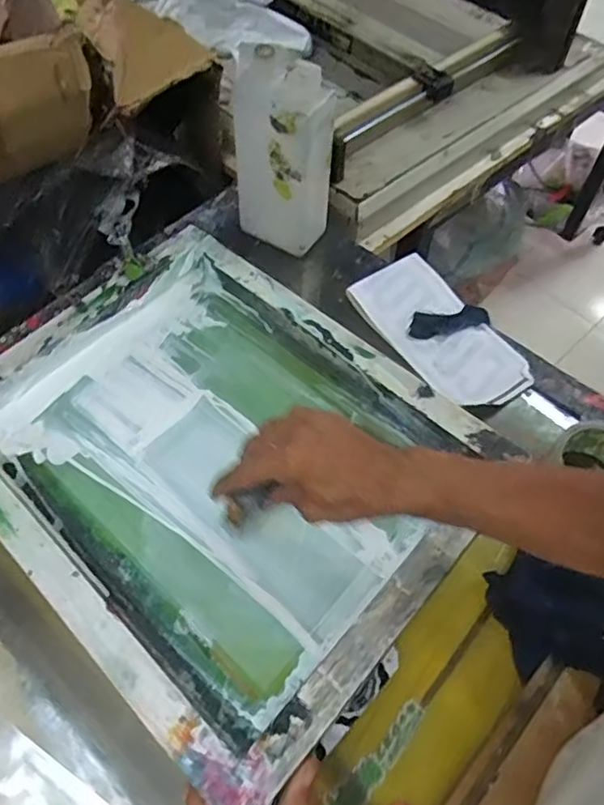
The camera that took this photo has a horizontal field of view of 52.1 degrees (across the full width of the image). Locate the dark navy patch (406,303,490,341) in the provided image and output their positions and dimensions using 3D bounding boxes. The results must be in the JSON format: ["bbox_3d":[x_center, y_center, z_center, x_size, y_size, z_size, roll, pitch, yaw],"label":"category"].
[{"bbox_3d":[0.169,-0.092,0.703,0.095,0.010,0.035,-9,59,-7],"label":"dark navy patch"}]

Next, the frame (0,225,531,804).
[{"bbox_3d":[-0.082,0.043,0.569,0.455,0.042,0.355,38,65,24],"label":"frame"}]

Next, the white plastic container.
[{"bbox_3d":[-0.017,-0.267,0.685,0.113,0.216,0.059,26,61,14],"label":"white plastic container"}]

